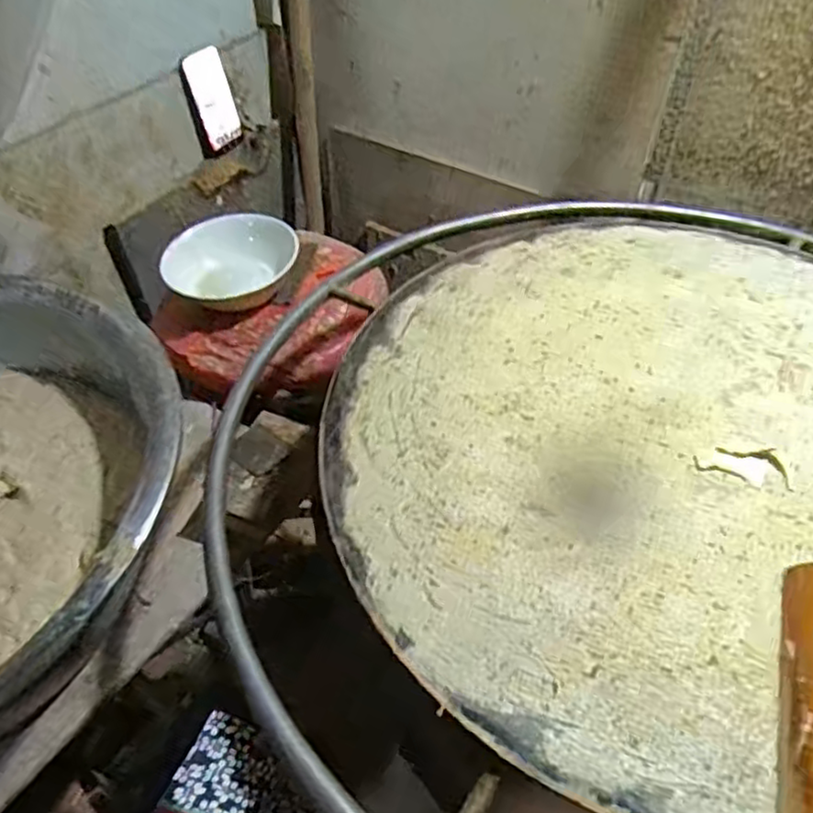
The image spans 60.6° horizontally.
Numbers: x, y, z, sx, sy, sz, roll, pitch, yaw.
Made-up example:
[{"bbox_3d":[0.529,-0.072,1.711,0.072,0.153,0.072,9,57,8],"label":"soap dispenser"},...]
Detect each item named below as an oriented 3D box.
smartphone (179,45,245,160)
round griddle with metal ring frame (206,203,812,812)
[{"bbox_3d":[-0.323,-0.507,1.164,0.009,0.158,0.090,26,53,31],"label":"smartphone"},{"bbox_3d":[0.238,0.034,0.613,0.794,0.048,0.744,-1,46,1],"label":"round griddle with metal ring frame"}]

